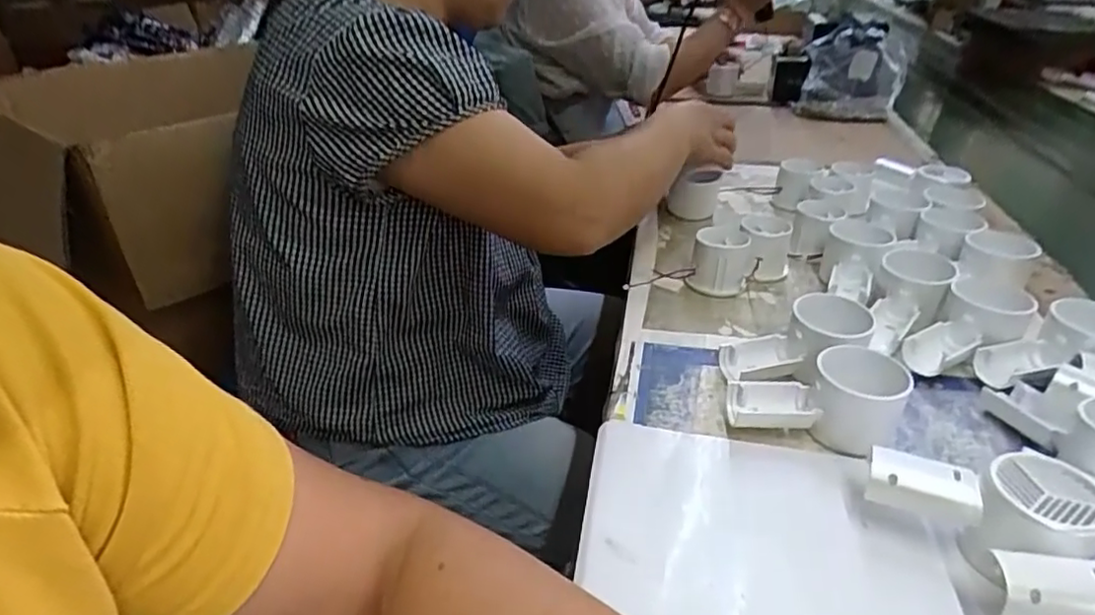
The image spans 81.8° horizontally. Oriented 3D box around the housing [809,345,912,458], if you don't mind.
[{"bbox_3d":[0.213,0.063,0.437,0.059,0.052,0.056,21,37,29],"label":"housing"}]

